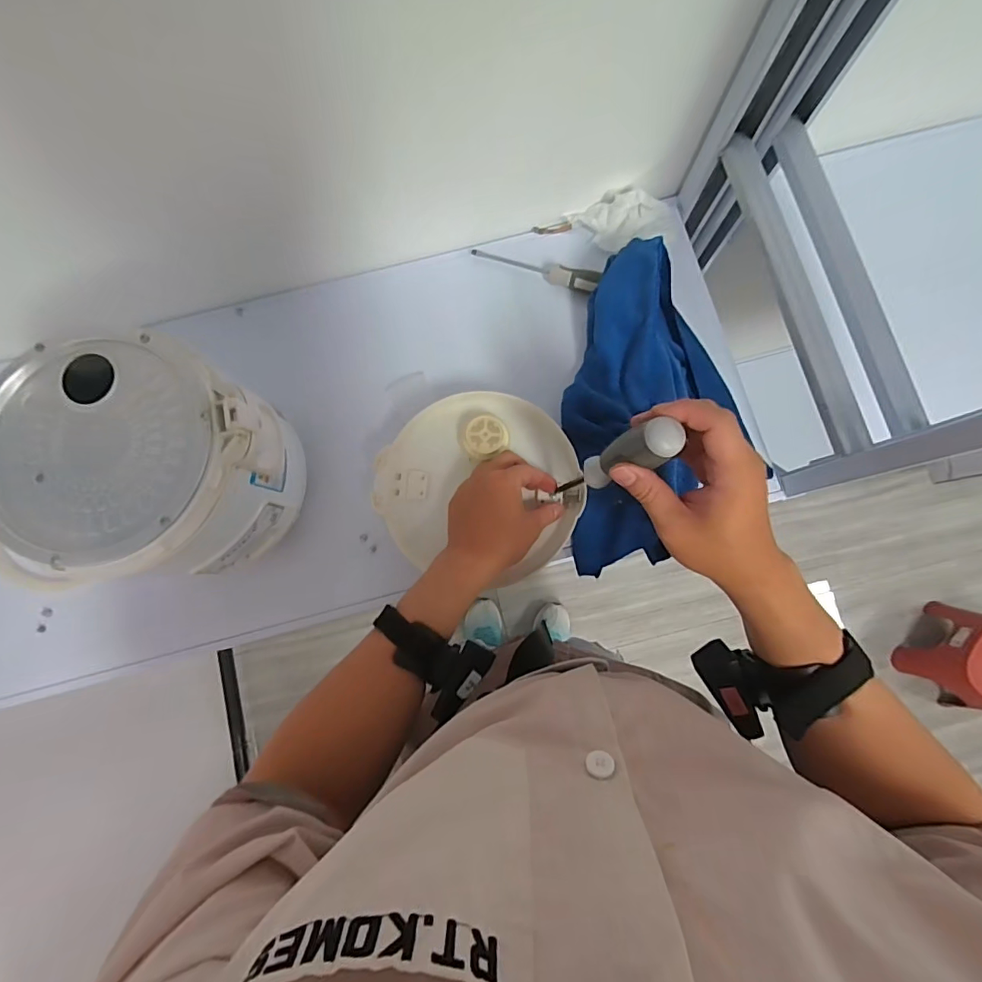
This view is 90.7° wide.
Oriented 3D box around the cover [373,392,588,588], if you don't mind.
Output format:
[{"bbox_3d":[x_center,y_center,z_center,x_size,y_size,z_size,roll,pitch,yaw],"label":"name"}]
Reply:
[{"bbox_3d":[-0.008,-0.007,0.511,0.206,0.039,0.203,0,81,1],"label":"cover"}]

